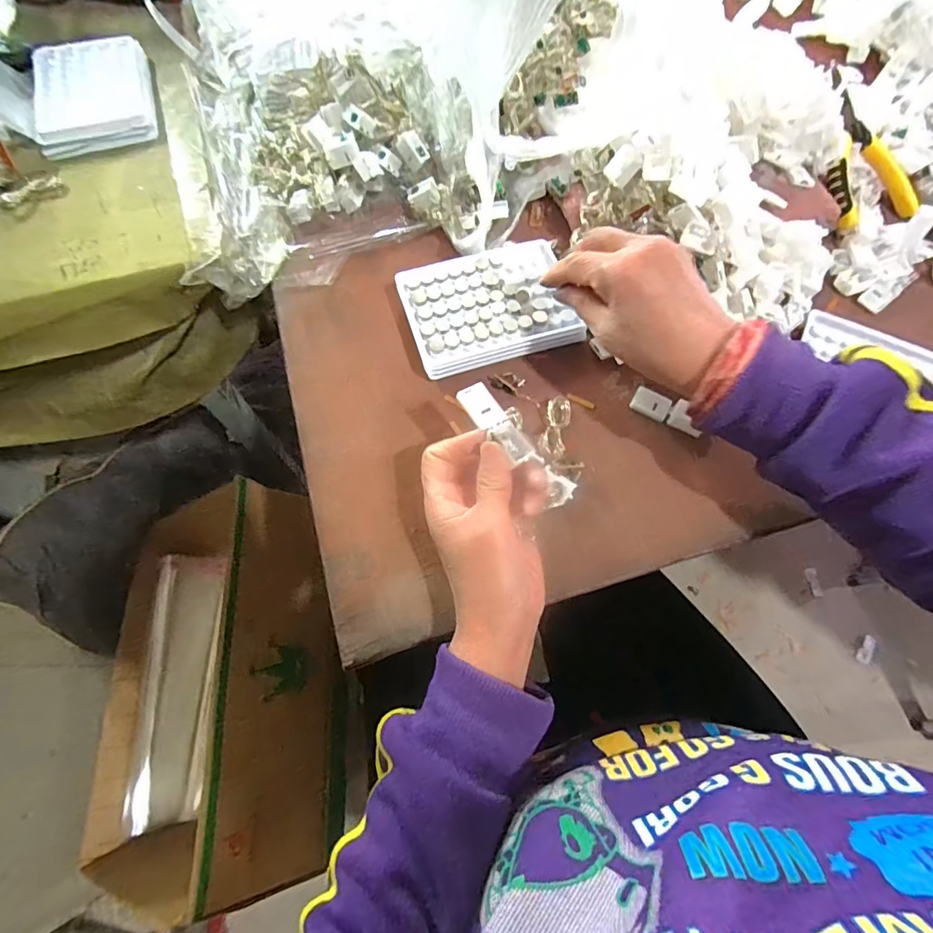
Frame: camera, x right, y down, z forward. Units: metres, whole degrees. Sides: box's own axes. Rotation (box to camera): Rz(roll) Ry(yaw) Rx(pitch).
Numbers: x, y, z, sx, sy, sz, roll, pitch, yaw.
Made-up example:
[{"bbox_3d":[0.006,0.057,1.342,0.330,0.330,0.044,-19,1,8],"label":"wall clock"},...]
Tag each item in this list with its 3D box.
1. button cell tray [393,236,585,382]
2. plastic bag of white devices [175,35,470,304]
[{"bbox_3d":[0.017,-0.130,0.390,0.128,0.017,0.099,-15,75,-6],"label":"button cell tray"},{"bbox_3d":[-0.122,-0.297,0.423,0.231,0.061,0.284,-10,68,-5],"label":"plastic bag of white devices"}]

